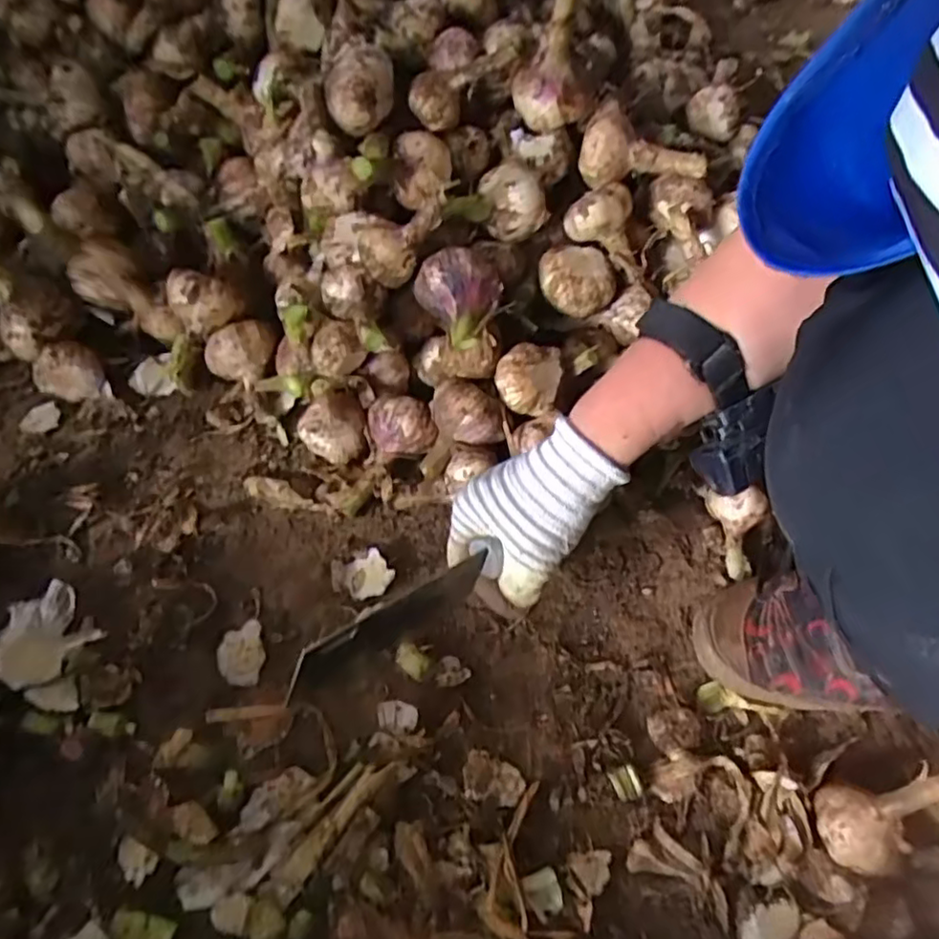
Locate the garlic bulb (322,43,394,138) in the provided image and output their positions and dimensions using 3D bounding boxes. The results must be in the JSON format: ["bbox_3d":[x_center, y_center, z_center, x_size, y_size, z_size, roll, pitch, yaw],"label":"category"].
[{"bbox_3d":[-0.078,-0.273,0.457,0.048,0.039,0.054,0,60,-3],"label":"garlic bulb"}]

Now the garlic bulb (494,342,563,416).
[{"bbox_3d":[0.042,-0.064,0.466,0.044,0.039,0.045,1,60,-2],"label":"garlic bulb"}]

